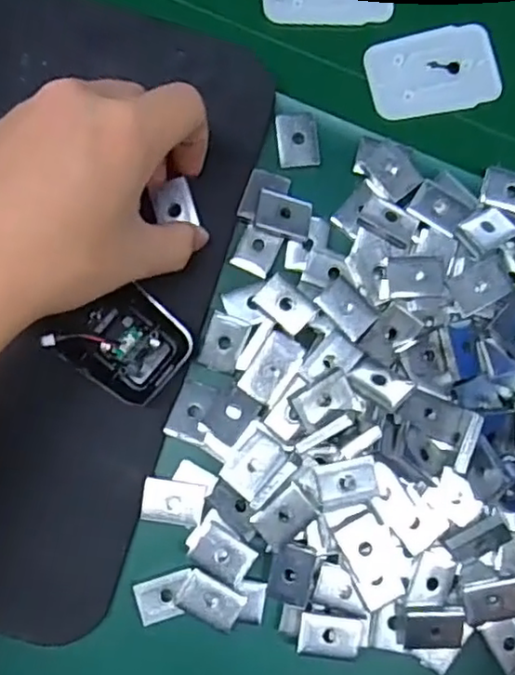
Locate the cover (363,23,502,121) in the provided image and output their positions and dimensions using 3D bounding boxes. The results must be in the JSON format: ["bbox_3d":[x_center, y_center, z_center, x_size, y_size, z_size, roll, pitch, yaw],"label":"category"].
[{"bbox_3d":[0.094,-0.141,0.343,0.069,0.006,0.045,-12,85,-5],"label":"cover"}]

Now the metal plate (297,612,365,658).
[{"bbox_3d":[0.034,0.138,0.300,0.031,0.005,0.016,9,84,-2],"label":"metal plate"}]

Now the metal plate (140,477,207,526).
[{"bbox_3d":[-0.039,0.077,0.300,0.028,0.004,0.019,9,84,-2],"label":"metal plate"}]

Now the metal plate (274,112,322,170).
[{"bbox_3d":[0.020,-0.100,0.323,0.021,0.004,0.028,-5,85,-4],"label":"metal plate"}]

